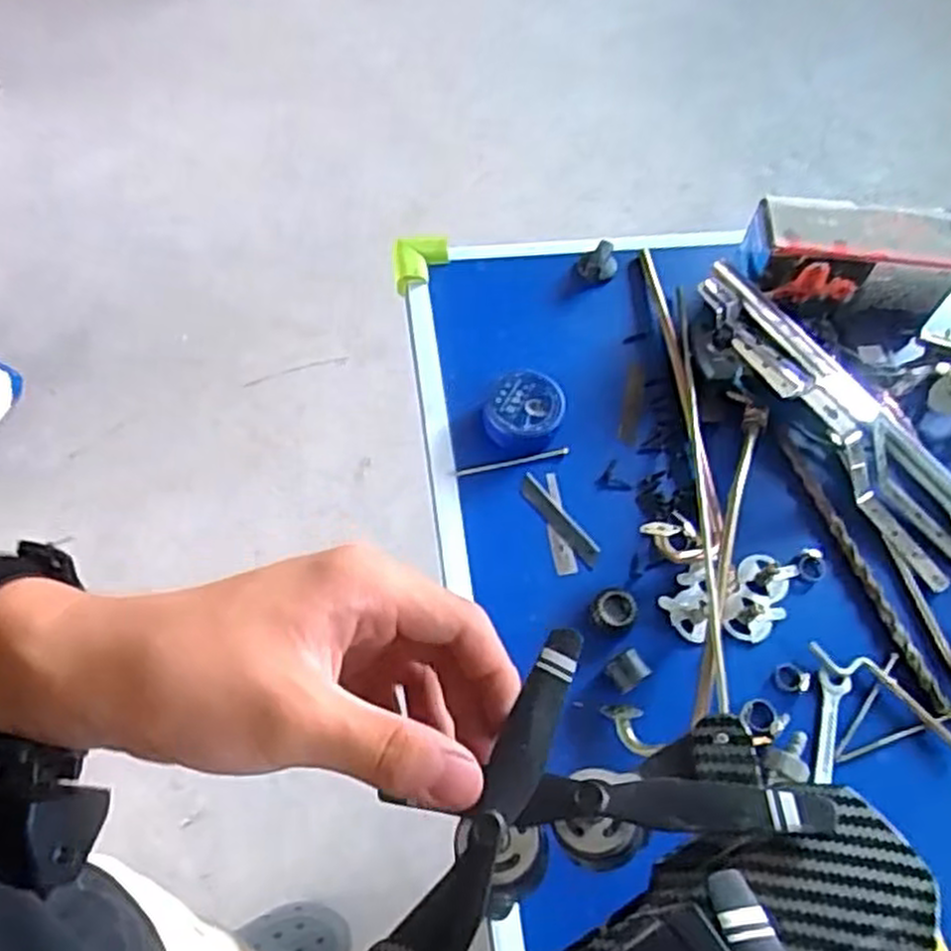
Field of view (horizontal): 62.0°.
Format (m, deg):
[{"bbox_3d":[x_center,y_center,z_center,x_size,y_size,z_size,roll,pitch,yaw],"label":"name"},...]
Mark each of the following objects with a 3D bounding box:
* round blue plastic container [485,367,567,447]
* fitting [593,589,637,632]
[{"bbox_3d":[0.046,-0.061,0.732,0.069,0.034,0.075,1,63,-3],"label":"round blue plastic container"},{"bbox_3d":[0.115,0.111,0.653,0.034,0.018,0.031,1,63,-3],"label":"fitting"}]

